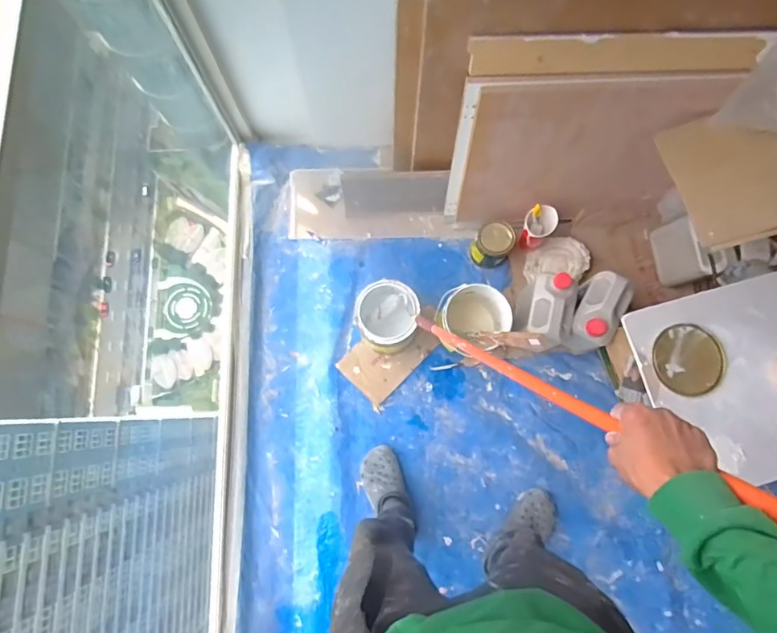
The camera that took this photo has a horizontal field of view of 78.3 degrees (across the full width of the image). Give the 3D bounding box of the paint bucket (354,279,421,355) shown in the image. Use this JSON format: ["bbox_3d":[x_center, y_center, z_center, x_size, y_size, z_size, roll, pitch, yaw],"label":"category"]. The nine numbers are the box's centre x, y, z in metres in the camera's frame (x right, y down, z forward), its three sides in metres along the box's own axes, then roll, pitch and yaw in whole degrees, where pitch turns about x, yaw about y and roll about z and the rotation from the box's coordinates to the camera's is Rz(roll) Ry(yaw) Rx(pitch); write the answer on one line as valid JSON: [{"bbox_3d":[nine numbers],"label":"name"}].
[{"bbox_3d":[-0.001,0.003,1.305,0.157,0.204,0.163,0,79,1],"label":"paint bucket"}]

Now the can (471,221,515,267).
[{"bbox_3d":[0.306,-0.210,1.390,0.107,0.135,0.115,34,81,7],"label":"can"}]

